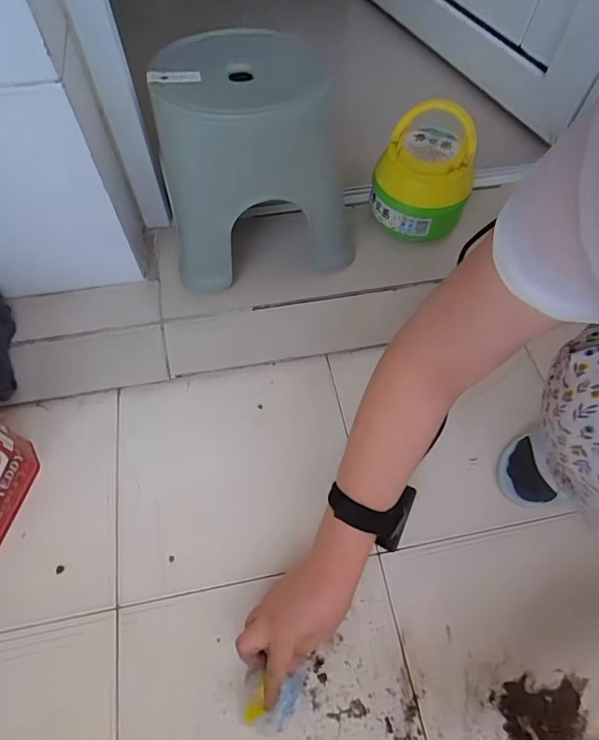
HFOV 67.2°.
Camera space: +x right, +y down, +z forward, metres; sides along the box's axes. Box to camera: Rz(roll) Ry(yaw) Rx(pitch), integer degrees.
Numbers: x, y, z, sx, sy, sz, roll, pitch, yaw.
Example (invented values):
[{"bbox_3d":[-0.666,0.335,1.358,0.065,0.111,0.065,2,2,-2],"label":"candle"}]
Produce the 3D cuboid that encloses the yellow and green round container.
[{"bbox_3d":[0.187,-0.302,0.681,0.138,0.150,0.122,12,61,4],"label":"yellow and green round container"}]

